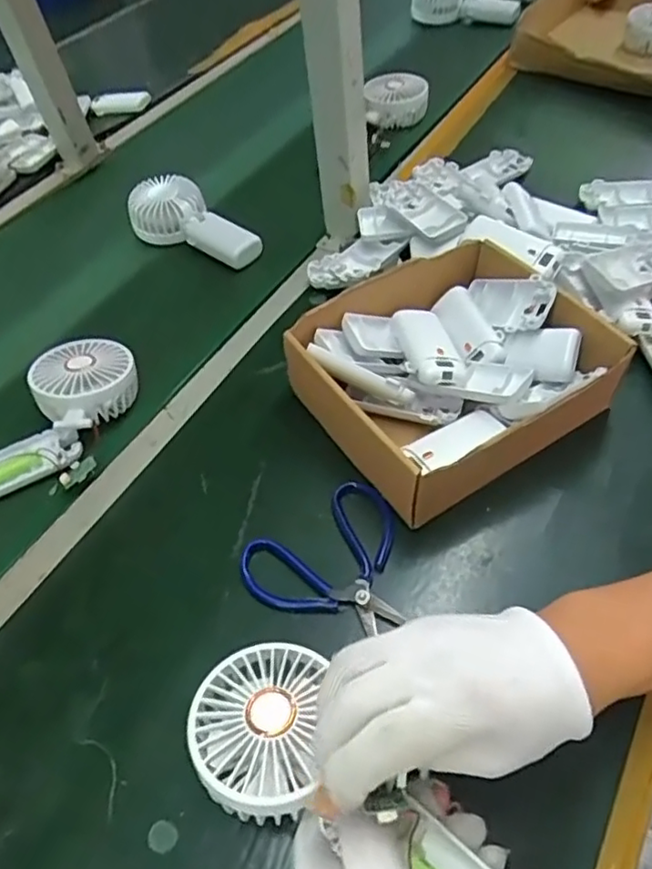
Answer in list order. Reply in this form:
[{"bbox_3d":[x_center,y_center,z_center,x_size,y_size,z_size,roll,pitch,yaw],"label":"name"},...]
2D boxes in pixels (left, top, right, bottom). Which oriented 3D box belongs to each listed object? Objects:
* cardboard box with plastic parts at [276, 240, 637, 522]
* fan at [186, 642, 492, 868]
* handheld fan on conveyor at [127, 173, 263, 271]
[{"bbox_3d":[0.102,-0.054,0.508,0.219,0.077,0.187,-30,53,-17],"label":"cardboard box with plastic parts"},{"bbox_3d":[0.012,0.179,0.324,0.183,0.034,0.086,29,59,17],"label":"fan"},{"bbox_3d":[-0.151,-0.237,0.712,0.079,0.045,0.160,-40,56,-23],"label":"handheld fan on conveyor"}]

